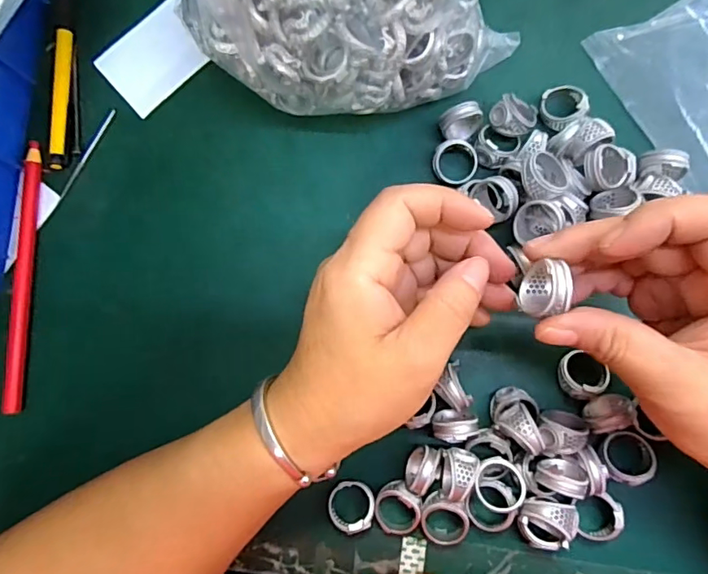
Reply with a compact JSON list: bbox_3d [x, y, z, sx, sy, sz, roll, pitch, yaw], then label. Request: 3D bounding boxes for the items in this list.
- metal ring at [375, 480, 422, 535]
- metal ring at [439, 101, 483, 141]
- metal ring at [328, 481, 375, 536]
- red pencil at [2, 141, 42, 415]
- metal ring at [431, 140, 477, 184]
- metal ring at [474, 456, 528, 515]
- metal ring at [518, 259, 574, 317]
[{"bbox_3d":[0.023,0.116,0.265,0.023,0.016,0.027,4,83,6],"label":"metal ring"},{"bbox_3d":[0.061,-0.093,0.289,0.023,0.019,0.014,-26,81,1],"label":"metal ring"},{"bbox_3d":[-0.002,0.115,0.265,0.024,0.007,0.025,-5,63,10],"label":"metal ring"},{"bbox_3d":[-0.196,-0.007,0.303,0.009,0.013,0.157,0,83,5],"label":"red pencil"},{"bbox_3d":[0.058,-0.071,0.290,0.024,0.005,0.025,0,97,-1],"label":"metal ring"},{"bbox_3d":[0.072,0.098,0.252,0.026,0.010,0.025,-1,83,5],"label":"metal ring"},{"bbox_3d":[0.078,0.002,0.206,0.016,0.020,0.021,16,84,7],"label":"metal ring"}]

